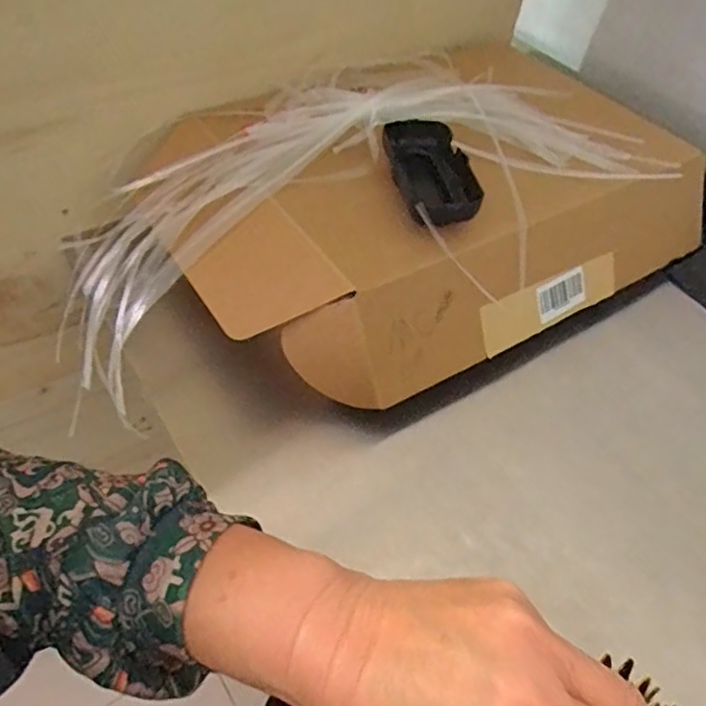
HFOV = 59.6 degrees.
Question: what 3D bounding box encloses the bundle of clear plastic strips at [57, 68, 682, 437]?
[{"bbox_3d":[-0.007,-0.119,0.479,0.507,0.131,0.123,-22,51,-3],"label":"bundle of clear plastic strips"}]

